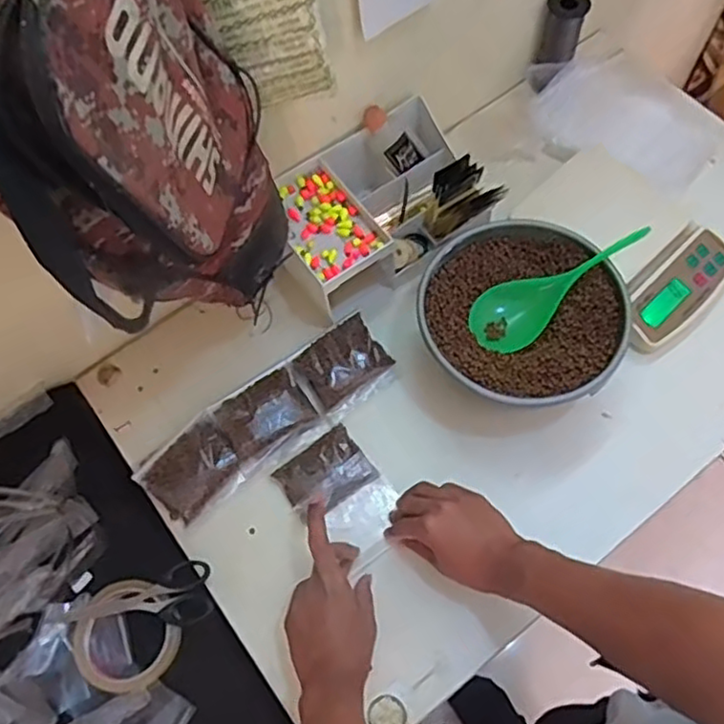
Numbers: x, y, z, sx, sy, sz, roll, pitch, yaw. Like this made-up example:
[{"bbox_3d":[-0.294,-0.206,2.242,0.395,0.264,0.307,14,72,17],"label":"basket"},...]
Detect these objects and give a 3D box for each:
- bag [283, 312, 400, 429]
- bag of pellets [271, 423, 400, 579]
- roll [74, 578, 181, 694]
[{"bbox_3d":[-0.020,0.004,0.714,0.096,0.026,0.080,-31,68,-10],"label":"bag"},{"bbox_3d":[-0.017,0.135,0.672,0.087,0.023,0.127,-37,69,-12],"label":"bag of pellets"},{"bbox_3d":[-0.220,0.256,0.626,0.087,0.016,0.094,-1,66,3],"label":"roll"}]

